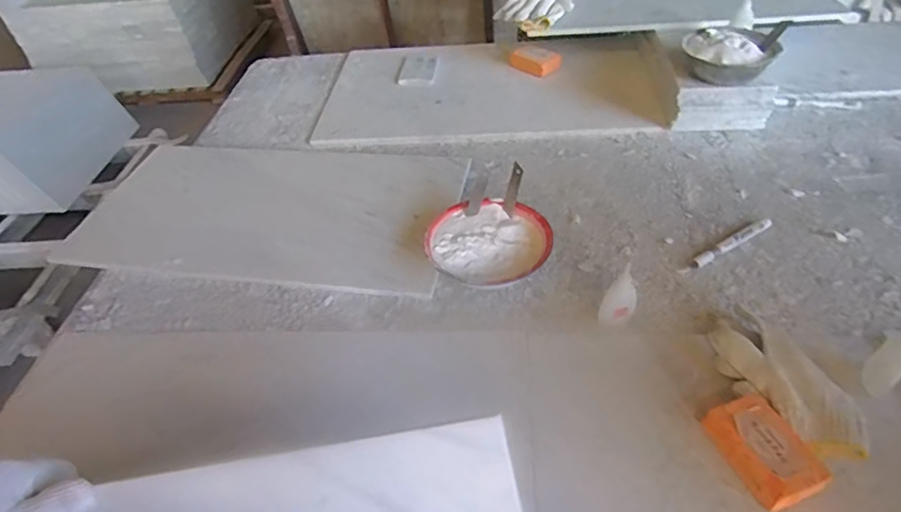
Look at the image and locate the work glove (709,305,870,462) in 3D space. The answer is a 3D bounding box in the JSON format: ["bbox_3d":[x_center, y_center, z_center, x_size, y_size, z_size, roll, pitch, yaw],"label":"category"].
[{"bbox_3d":[0.342,0.130,0.544,0.086,0.030,0.172,-20,47,-12],"label":"work glove"}]

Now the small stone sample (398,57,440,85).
[{"bbox_3d":[-0.068,-0.411,1.149,0.080,0.007,0.128,1,46,8],"label":"small stone sample"}]

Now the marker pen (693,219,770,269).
[{"bbox_3d":[0.383,-0.020,0.711,0.143,0.014,0.018,-25,48,-17],"label":"marker pen"}]

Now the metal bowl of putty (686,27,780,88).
[{"bbox_3d":[0.458,-0.336,0.870,0.120,0.044,0.126,-5,43,5],"label":"metal bowl of putty"}]

